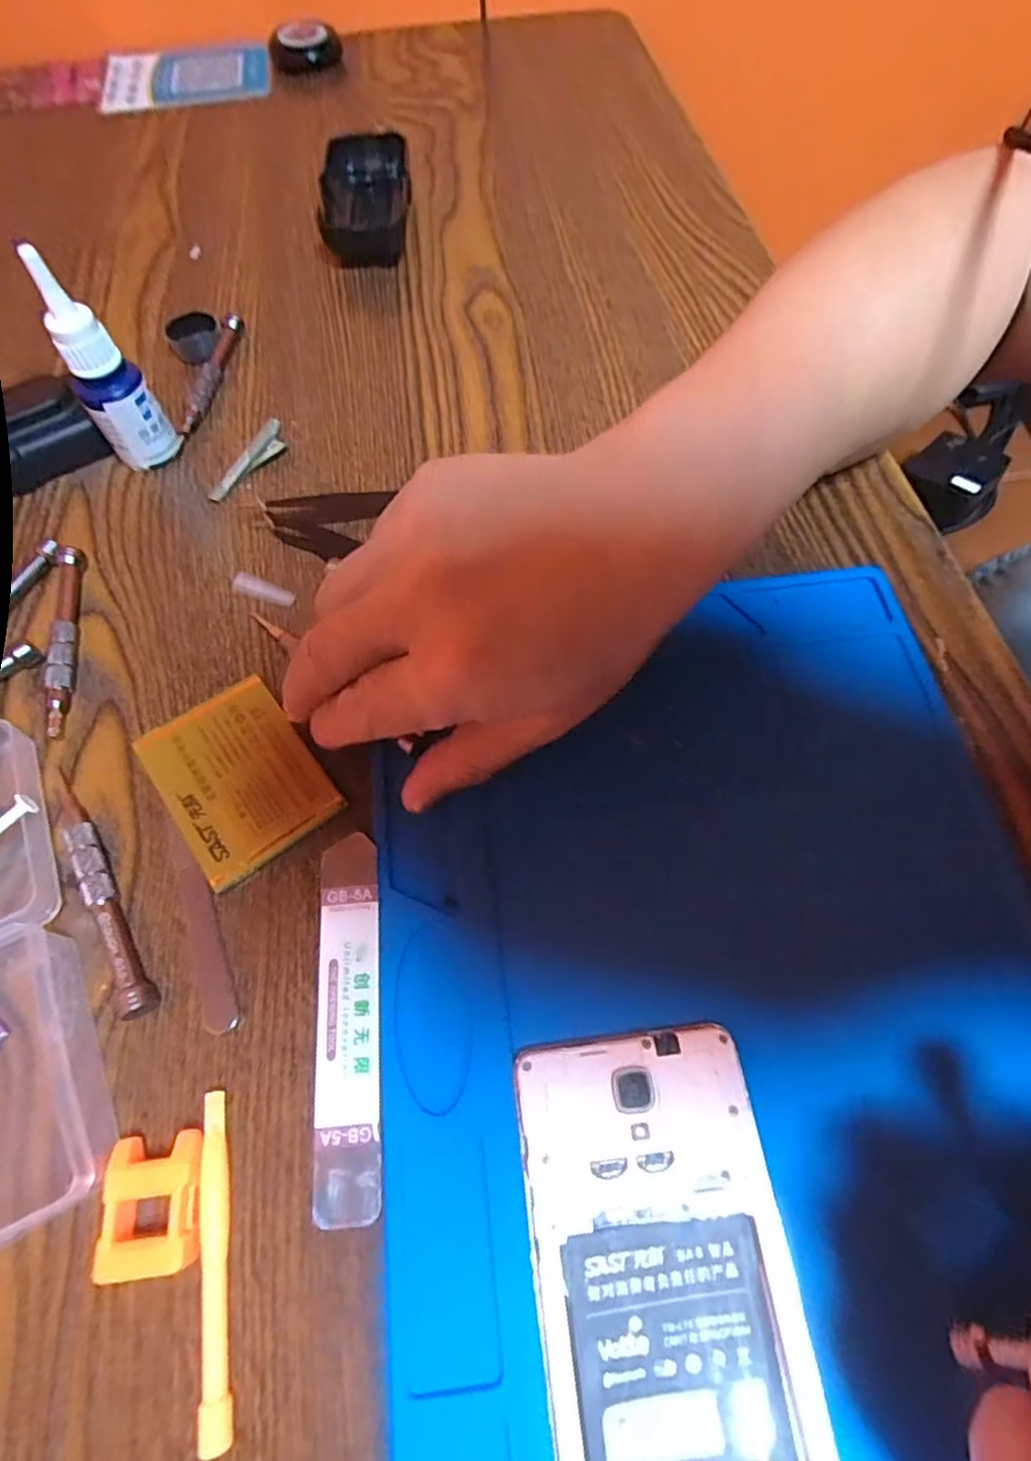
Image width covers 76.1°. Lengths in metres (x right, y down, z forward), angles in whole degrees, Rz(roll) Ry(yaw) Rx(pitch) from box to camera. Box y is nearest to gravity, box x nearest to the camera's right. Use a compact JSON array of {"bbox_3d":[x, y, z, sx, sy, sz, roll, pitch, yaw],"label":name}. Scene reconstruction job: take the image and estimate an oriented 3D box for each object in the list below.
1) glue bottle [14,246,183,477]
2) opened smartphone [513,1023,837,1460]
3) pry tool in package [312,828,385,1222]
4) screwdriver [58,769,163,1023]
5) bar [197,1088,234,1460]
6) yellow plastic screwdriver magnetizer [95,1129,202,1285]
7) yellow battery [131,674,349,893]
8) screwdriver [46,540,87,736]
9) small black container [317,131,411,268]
[{"bbox_3d":[-0.187,-0.161,0.301,0.025,0.089,0.026,14,65,8],"label":"glue bottle"},{"bbox_3d":[0.041,0.161,0.180,0.070,0.010,0.139,-8,64,-3],"label":"opened smartphone"},{"bbox_3d":[-0.056,0.093,0.218,0.021,0.005,0.115,-5,64,-1],"label":"pry tool in package"},{"bbox_3d":[-0.149,0.055,0.237,0.011,0.010,0.101,-30,67,-13],"label":"screwdriver"},{"bbox_3d":[-0.086,0.151,0.190,0.008,0.007,0.083,-11,64,-4],"label":"bar"},{"bbox_3d":[-0.105,0.138,0.193,0.026,0.014,0.034,-3,64,0],"label":"yellow plastic screwdriver magnetizer"},{"bbox_3d":[-0.108,0.017,0.257,0.055,0.006,0.076,-35,68,-15],"label":"yellow battery"},{"bbox_3d":[-0.196,-0.044,0.287,0.009,0.010,0.100,-14,64,-6],"label":"screwdriver"},{"bbox_3d":[-0.096,-0.342,0.426,0.053,0.028,0.115,-6,64,-2],"label":"small black container"}]

